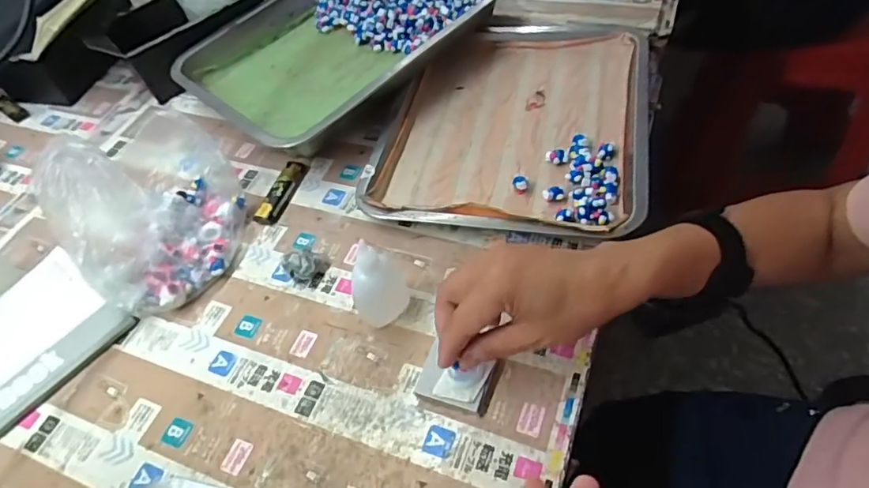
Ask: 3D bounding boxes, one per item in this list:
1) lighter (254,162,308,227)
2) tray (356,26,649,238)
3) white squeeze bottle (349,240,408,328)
[{"bbox_3d":[-0.154,-0.054,0.547,0.021,0.014,0.079,10,54,15],"label":"lighter"},{"bbox_3d":[0.082,-0.132,0.564,0.261,0.035,0.307,7,54,13],"label":"tray"},{"bbox_3d":[-0.046,0.025,0.428,0.044,0.085,0.041,-15,52,-4],"label":"white squeeze bottle"}]

